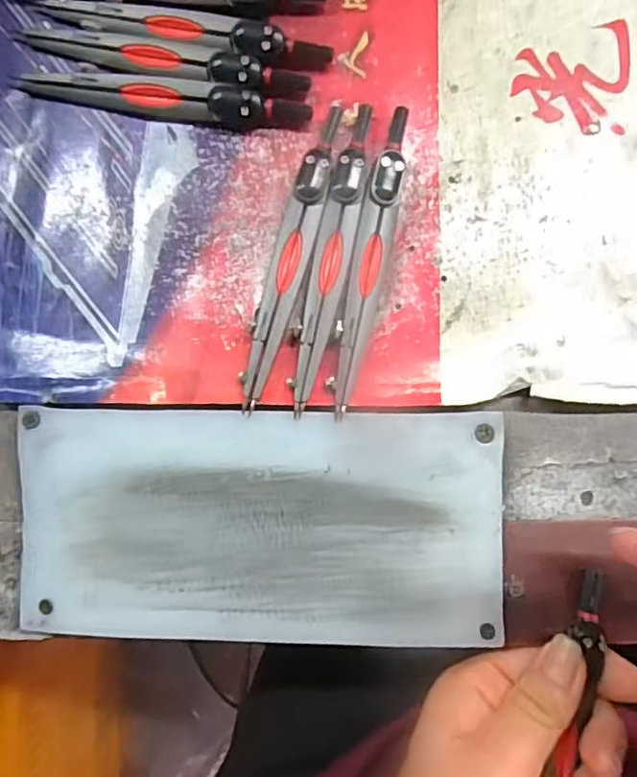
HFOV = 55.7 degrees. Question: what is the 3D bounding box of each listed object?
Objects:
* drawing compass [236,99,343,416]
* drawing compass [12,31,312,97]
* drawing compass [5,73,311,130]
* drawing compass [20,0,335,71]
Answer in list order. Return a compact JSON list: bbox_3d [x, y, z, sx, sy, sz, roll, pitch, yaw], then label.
[{"bbox_3d":[-0.011,-0.055,0.252,0.017,0.005,0.131,17,87,2],"label":"drawing compass"},{"bbox_3d":[-0.068,-0.142,0.257,0.128,0.012,0.014,12,87,2],"label":"drawing compass"},{"bbox_3d":[-0.068,-0.125,0.259,0.127,0.012,0.015,9,86,2],"label":"drawing compass"},{"bbox_3d":[-0.060,-0.156,0.259,0.134,0.009,0.016,15,87,2],"label":"drawing compass"}]

